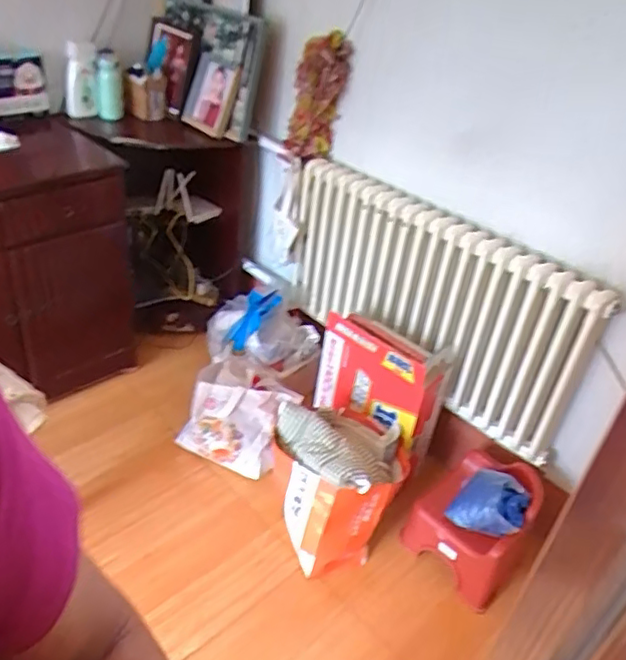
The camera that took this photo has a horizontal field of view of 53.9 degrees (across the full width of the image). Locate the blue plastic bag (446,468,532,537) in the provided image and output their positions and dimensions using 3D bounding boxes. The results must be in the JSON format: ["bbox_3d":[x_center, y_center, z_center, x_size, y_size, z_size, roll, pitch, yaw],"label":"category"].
[{"bbox_3d":[0.465,0.464,1.611,0.176,0.149,0.150,32,42,31],"label":"blue plastic bag"}]

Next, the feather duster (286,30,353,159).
[{"bbox_3d":[0.014,-0.667,1.803,0.159,0.352,0.164,7,35,-1],"label":"feather duster"}]

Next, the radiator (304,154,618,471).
[{"bbox_3d":[0.310,-0.084,1.794,0.968,0.534,0.139,32,42,31],"label":"radiator"}]

